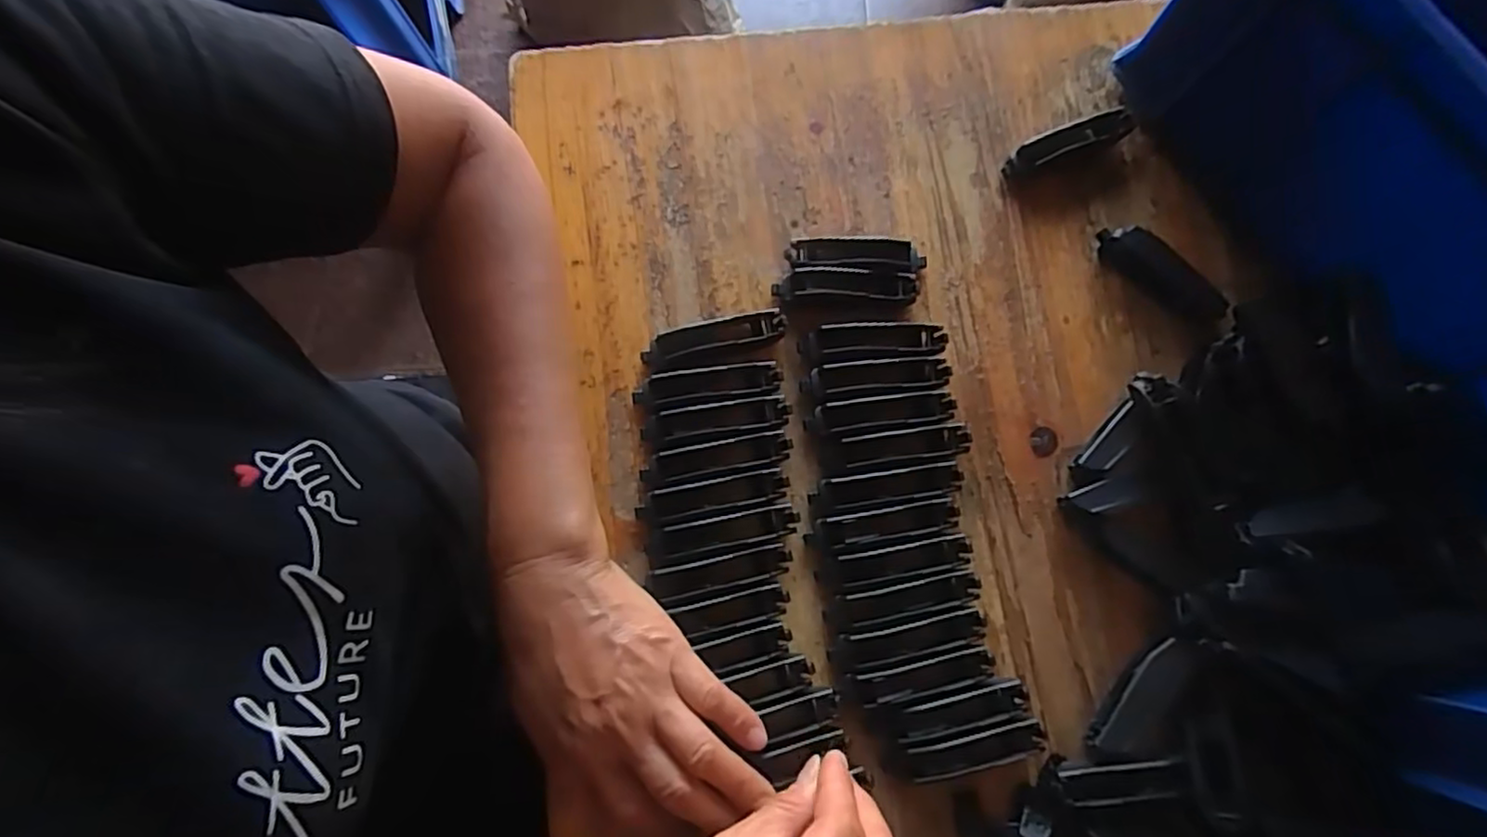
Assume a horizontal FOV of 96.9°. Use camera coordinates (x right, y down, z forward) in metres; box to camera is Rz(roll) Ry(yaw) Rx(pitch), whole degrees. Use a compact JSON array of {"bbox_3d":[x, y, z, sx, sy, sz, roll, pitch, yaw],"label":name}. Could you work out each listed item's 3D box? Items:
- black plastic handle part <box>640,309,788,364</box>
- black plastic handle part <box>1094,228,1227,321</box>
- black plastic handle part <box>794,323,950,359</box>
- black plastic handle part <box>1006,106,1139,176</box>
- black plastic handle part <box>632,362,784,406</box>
[{"bbox_3d":[-0.015,-0.042,0.345,0.075,0.017,0.017,-14,79,-4],"label":"black plastic handle part"},{"bbox_3d":[0.233,-0.082,0.367,0.076,0.016,0.019,37,80,6],"label":"black plastic handle part"},{"bbox_3d":[0.068,-0.040,0.348,0.075,0.014,0.016,-1,79,-2],"label":"black plastic handle part"},{"bbox_3d":[0.188,-0.158,0.377,0.078,0.017,0.019,-18,79,-5],"label":"black plastic handle part"},{"bbox_3d":[-0.019,-0.017,0.340,0.075,0.015,0.016,-7,79,-3],"label":"black plastic handle part"}]

